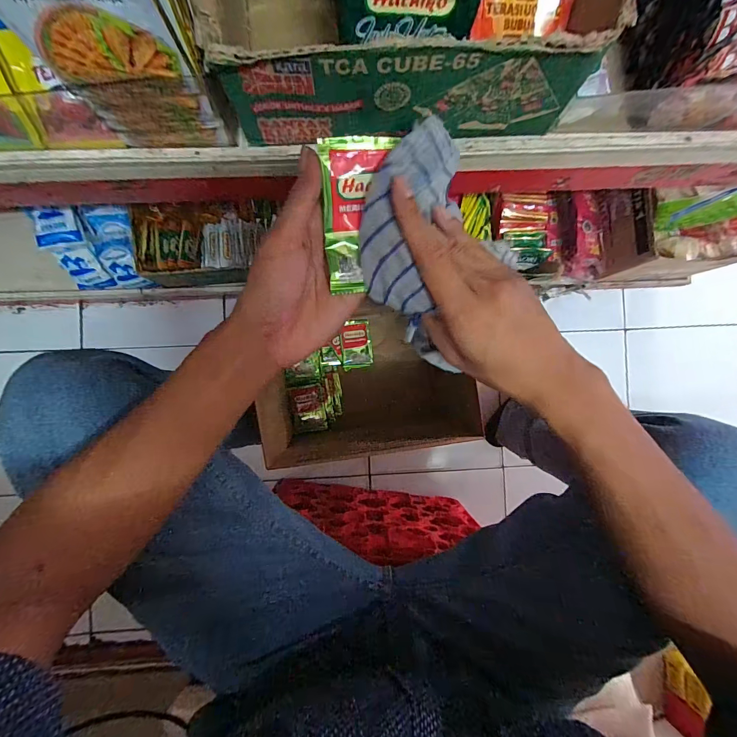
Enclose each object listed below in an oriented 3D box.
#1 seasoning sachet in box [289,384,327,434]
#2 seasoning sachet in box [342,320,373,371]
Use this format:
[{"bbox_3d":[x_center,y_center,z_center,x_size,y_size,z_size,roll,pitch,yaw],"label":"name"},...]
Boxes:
[{"bbox_3d":[-0.130,0.087,0.768,0.071,0.004,0.099,-9,89,-17],"label":"seasoning sachet in box"},{"bbox_3d":[-0.025,-0.052,0.781,0.065,0.015,0.103,-4,89,-3],"label":"seasoning sachet in box"}]

